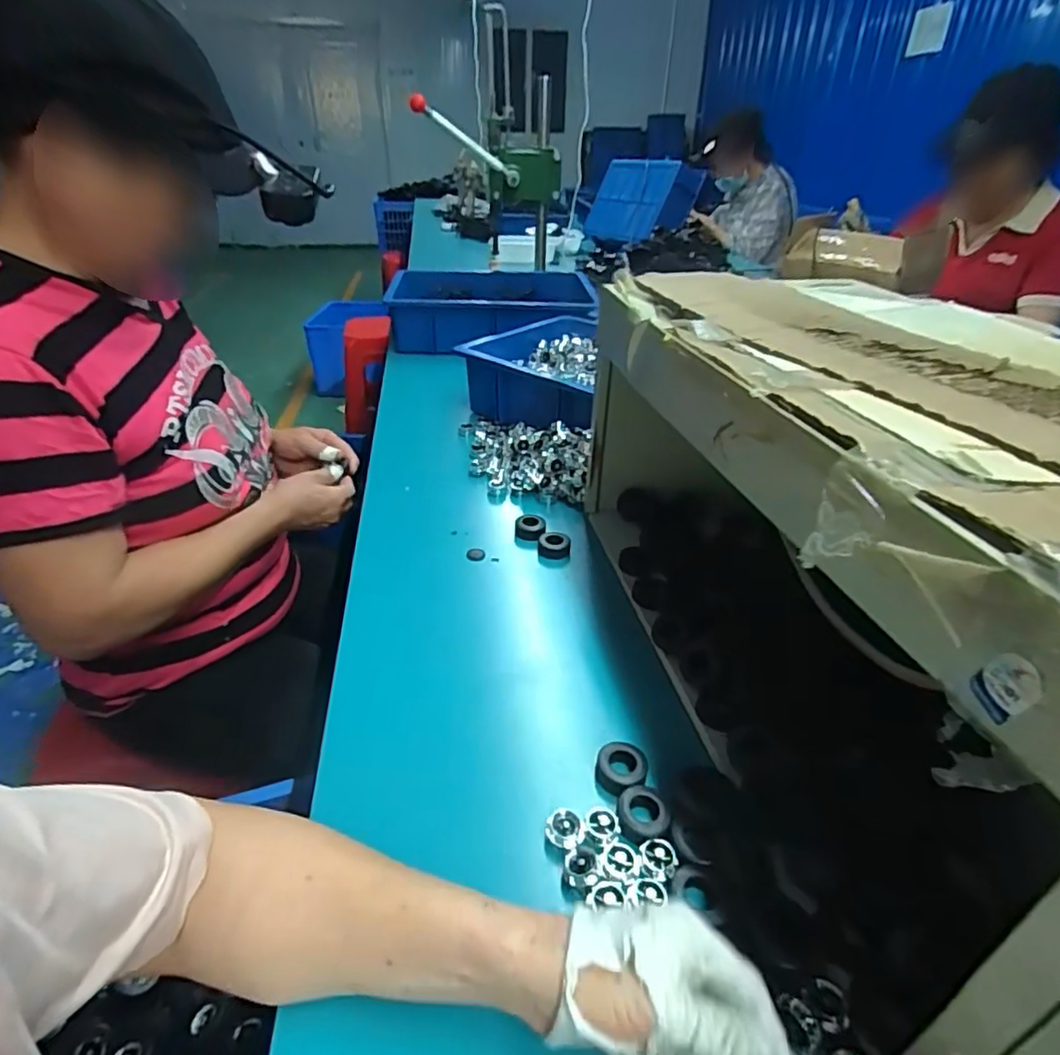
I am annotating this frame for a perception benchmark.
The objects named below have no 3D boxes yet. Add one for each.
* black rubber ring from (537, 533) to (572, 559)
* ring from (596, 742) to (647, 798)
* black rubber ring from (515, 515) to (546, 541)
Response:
[{"bbox_3d":[0.028,0.021,0.687,0.037,0.017,0.037,3,35,3],"label":"black rubber ring"},{"bbox_3d":[0.067,0.178,0.445,0.036,0.015,0.037,1,35,0],"label":"ring"},{"bbox_3d":[0.000,0.001,0.714,0.035,0.014,0.040,1,35,0],"label":"black rubber ring"}]

